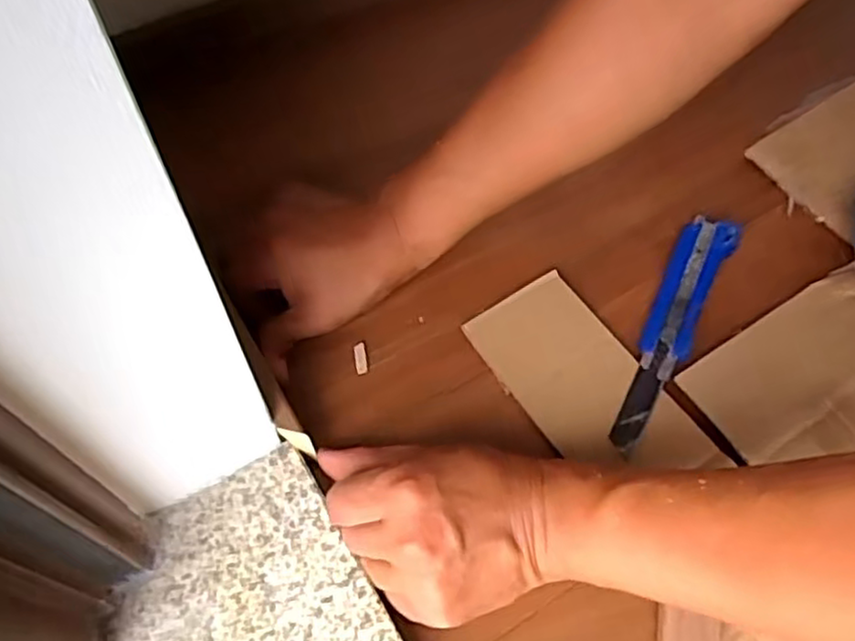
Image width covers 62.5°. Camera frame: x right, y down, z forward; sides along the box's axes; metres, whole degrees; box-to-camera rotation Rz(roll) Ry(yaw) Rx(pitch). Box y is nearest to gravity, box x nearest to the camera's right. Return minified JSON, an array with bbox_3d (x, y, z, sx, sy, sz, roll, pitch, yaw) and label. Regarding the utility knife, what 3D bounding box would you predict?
[{"bbox_3d":[0.162,0.001,0.471,0.038,0.014,0.193,27,64,15],"label":"utility knife"}]

